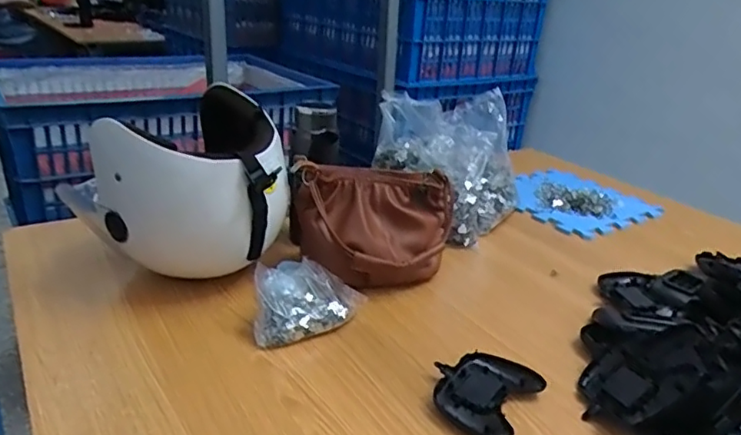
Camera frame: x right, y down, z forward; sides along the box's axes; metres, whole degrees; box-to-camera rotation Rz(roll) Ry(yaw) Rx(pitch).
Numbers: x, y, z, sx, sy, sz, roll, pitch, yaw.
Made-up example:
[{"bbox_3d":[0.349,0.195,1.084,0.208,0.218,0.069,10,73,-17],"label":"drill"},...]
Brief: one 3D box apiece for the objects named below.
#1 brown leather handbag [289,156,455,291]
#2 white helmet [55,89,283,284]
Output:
[{"bbox_3d":[0.001,0.018,0.806,0.228,0.158,0.120,4,24,3],"label":"brown leather handbag"},{"bbox_3d":[-0.261,-0.050,0.761,0.253,0.214,0.271,-7,26,-24],"label":"white helmet"}]

